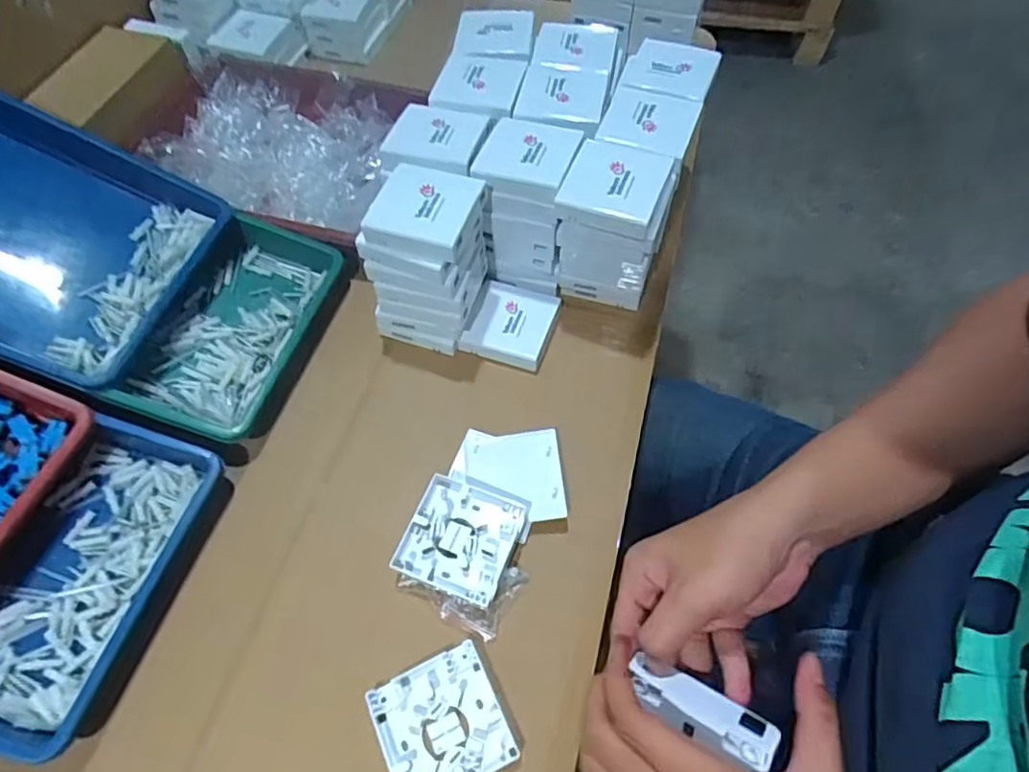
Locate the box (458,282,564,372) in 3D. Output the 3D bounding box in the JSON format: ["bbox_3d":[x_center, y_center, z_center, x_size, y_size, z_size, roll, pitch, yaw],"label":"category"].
[{"bbox_3d":[-0.002,-0.065,0.611,0.083,0.019,0.087,15,60,8],"label":"box"}]

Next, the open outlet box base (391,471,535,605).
[{"bbox_3d":[-0.044,0.126,0.492,0.087,0.020,0.089,20,60,11],"label":"open outlet box base"}]

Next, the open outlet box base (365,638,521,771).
[{"bbox_3d":[-0.054,0.246,0.428,0.088,0.015,0.087,-22,61,-14],"label":"open outlet box base"}]

